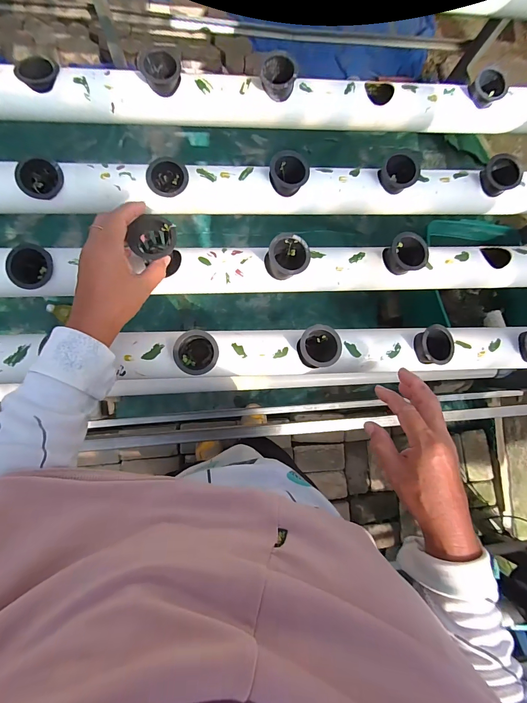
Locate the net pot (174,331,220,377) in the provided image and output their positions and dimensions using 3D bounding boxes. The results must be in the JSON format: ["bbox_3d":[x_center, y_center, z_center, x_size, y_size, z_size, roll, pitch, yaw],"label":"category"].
[{"bbox_3d":[-0.081,0.005,0.411,0.049,0.068,0.049,1,83,-8],"label":"net pot"}]

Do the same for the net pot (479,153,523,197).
[{"bbox_3d":[0.331,-0.247,0.458,0.043,0.034,0.049,-36,89,-10],"label":"net pot"}]

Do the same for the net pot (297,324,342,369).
[{"bbox_3d":[0.068,-0.005,0.418,0.051,0.048,0.050,1,83,-8],"label":"net pot"}]

